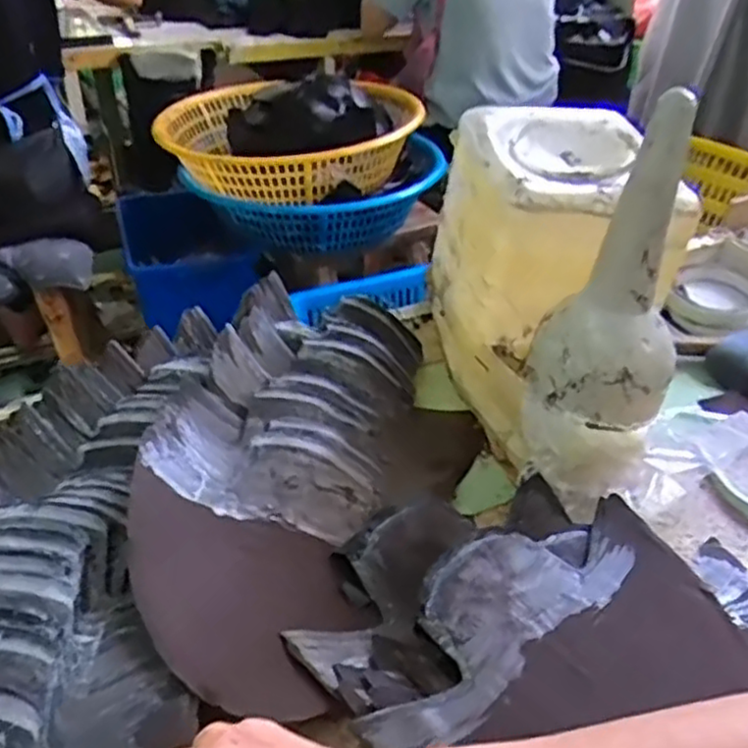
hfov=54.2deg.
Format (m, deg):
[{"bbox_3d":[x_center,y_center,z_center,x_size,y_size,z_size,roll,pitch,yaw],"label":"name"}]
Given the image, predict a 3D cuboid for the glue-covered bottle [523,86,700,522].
[{"bbox_3d":[0.142,-0.030,0.443,0.083,0.235,0.070,28,43,32],"label":"glue-covered bottle"}]

